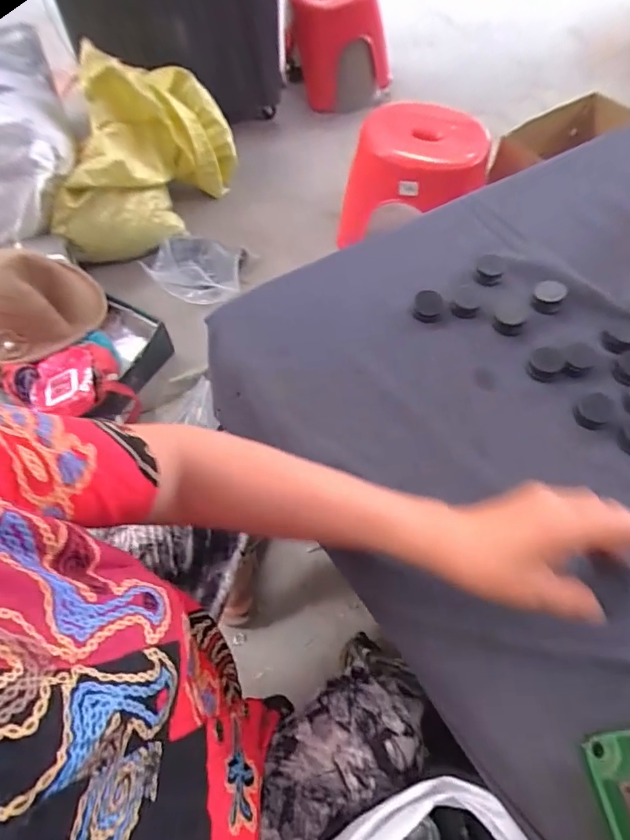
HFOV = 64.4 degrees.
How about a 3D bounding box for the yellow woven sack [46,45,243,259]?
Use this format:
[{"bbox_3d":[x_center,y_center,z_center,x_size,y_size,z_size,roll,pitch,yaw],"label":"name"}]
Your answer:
[{"bbox_3d":[-0.421,-0.628,1.208,0.298,0.287,0.473,13,61,6],"label":"yellow woven sack"}]

